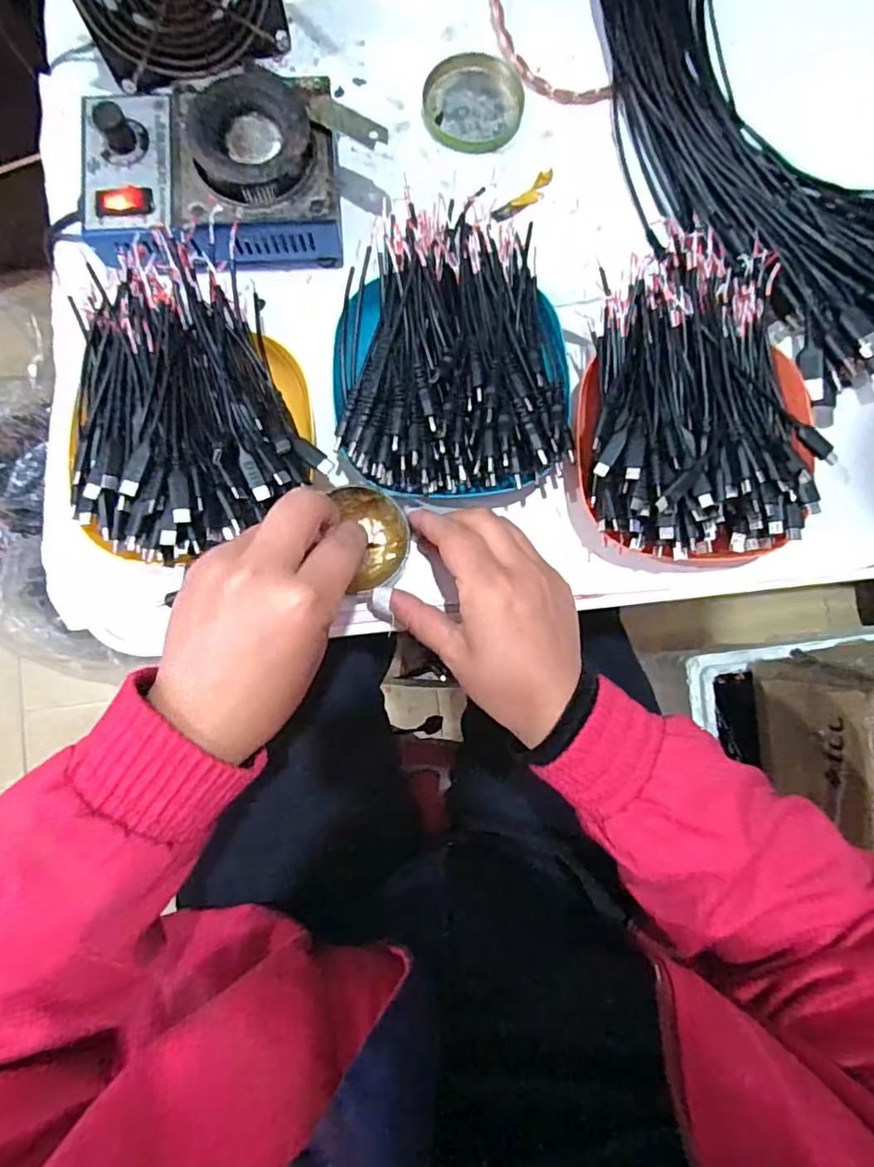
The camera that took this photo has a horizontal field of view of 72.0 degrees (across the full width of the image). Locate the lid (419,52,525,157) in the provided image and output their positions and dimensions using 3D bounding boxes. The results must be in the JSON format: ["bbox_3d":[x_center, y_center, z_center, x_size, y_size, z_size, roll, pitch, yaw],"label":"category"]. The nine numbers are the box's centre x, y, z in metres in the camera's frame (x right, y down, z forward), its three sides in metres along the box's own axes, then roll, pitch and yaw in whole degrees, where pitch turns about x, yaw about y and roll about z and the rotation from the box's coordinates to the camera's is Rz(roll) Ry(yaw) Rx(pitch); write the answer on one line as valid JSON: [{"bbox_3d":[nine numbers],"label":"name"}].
[{"bbox_3d":[0.025,-0.328,0.409,0.066,0.007,0.066,0,85,-1],"label":"lid"}]

